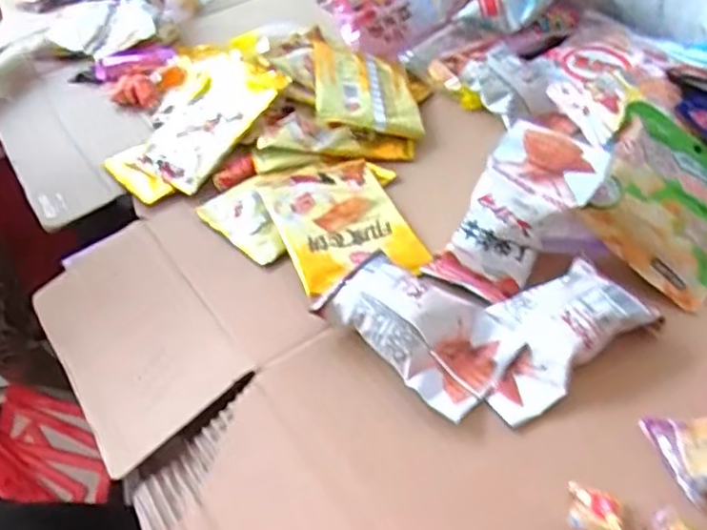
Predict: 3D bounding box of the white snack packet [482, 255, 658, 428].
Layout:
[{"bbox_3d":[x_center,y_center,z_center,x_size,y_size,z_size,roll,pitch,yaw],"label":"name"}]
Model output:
[{"bbox_3d":[0.127,0.043,0.413,0.114,0.033,0.069,-25,46,-18],"label":"white snack packet"}]

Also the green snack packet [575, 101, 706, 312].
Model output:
[{"bbox_3d":[0.239,-0.054,0.478,0.116,0.021,0.155,43,60,6],"label":"green snack packet"}]

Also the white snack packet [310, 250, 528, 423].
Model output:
[{"bbox_3d":[0.043,0.039,0.425,0.078,0.038,0.121,-37,51,-28],"label":"white snack packet"}]

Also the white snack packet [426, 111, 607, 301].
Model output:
[{"bbox_3d":[0.116,-0.041,0.456,0.072,0.033,0.138,37,94,36],"label":"white snack packet"}]

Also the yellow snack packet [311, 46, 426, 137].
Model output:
[{"bbox_3d":[0.014,-0.178,0.639,0.102,0.014,0.136,7,47,-12],"label":"yellow snack packet"}]

